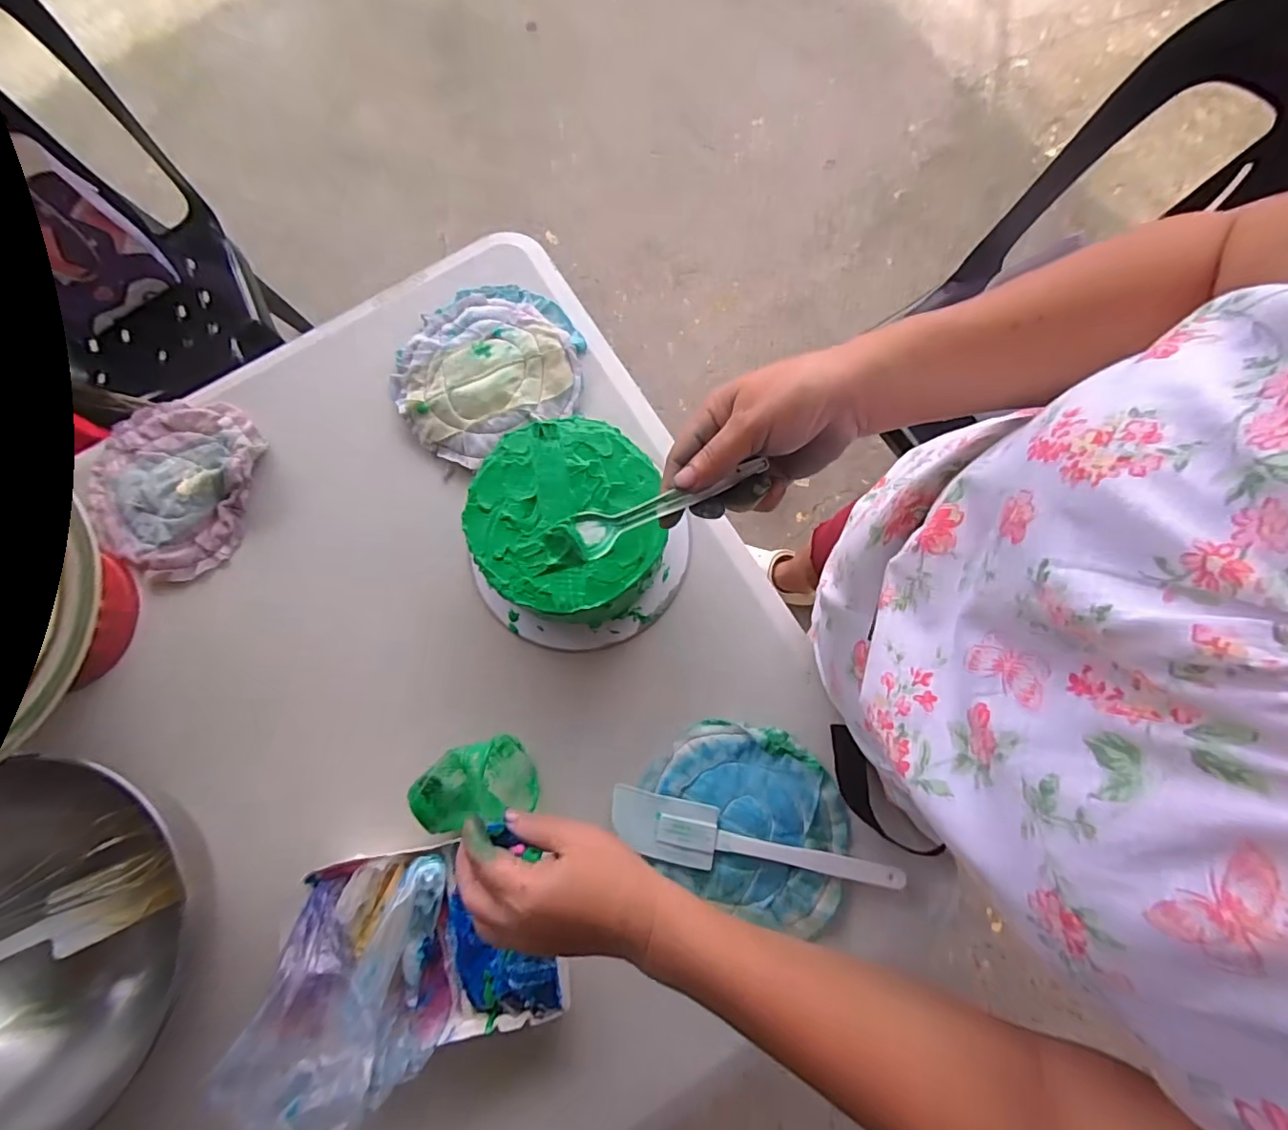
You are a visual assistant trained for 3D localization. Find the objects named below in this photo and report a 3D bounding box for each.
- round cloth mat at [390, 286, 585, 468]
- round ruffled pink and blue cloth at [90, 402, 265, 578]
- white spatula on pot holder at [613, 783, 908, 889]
[{"bbox_3d":[-0.148,-0.190,0.512,0.174,0.021,0.152,-31,81,-5],"label":"round cloth mat"},{"bbox_3d":[-0.435,-0.076,0.494,0.150,0.019,0.163,0,80,1],"label":"round ruffled pink and blue cloth"},{"bbox_3d":[0.085,0.223,0.427,0.225,0.009,0.046,12,80,3],"label":"white spatula on pot holder"}]

